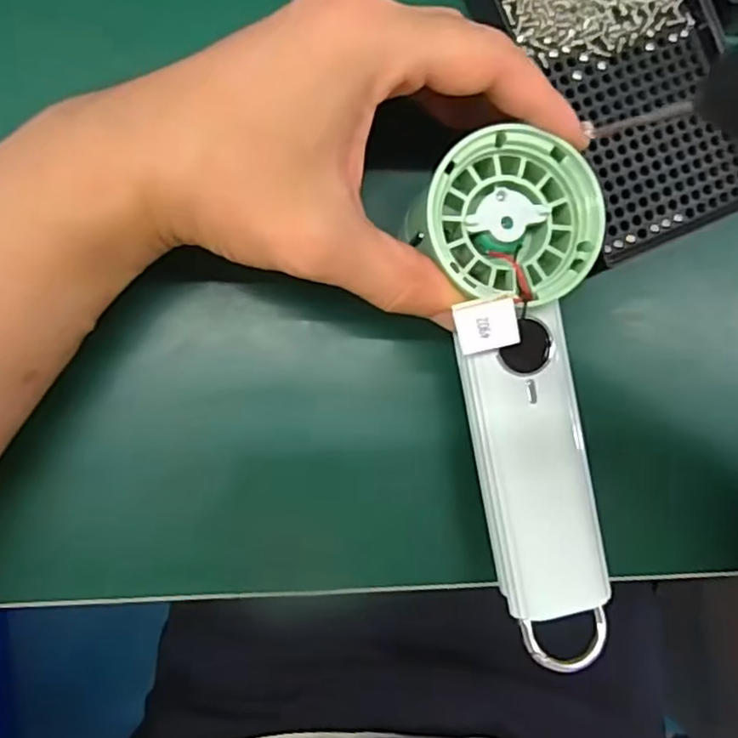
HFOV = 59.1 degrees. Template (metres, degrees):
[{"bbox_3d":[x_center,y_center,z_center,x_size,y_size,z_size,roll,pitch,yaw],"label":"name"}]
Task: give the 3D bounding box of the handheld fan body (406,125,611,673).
[{"bbox_3d":[0.056,0.012,0.235,0.061,0.028,0.187,-9,95,-8],"label":"handheld fan body"}]

